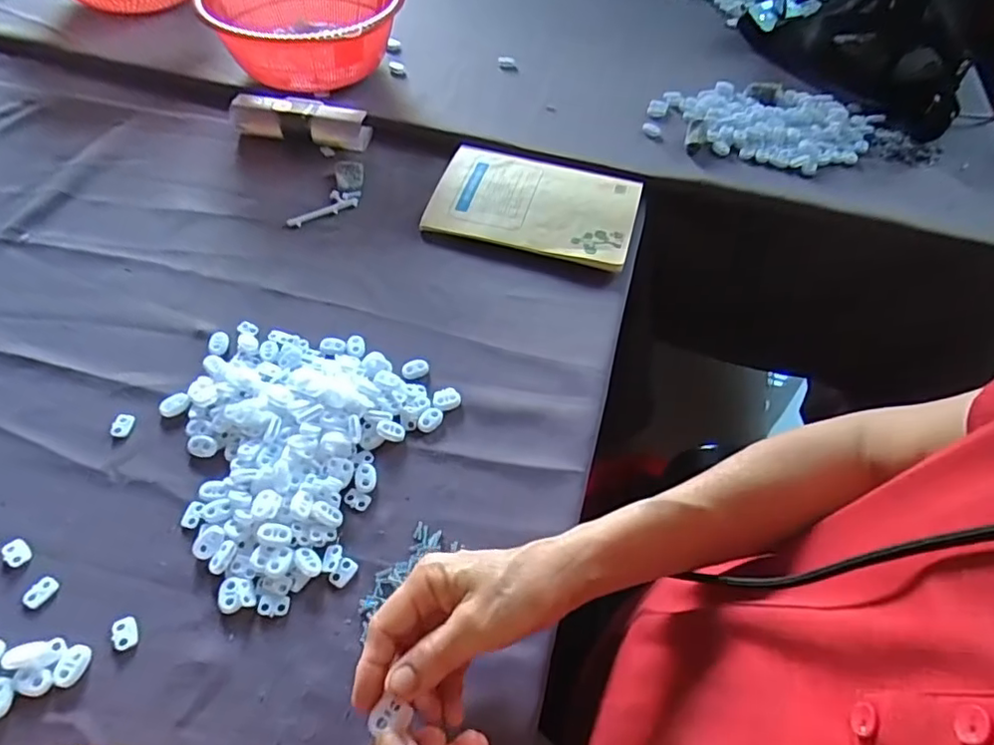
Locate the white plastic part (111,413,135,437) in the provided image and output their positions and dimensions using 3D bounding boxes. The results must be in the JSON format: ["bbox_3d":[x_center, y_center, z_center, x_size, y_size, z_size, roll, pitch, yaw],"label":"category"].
[{"bbox_3d":[-0.287,0.040,0.460,0.016,0.004,0.020,6,53,3],"label":"white plastic part"}]

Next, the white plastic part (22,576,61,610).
[{"bbox_3d":[-0.294,0.141,0.384,0.015,0.004,0.020,26,56,17],"label":"white plastic part"}]

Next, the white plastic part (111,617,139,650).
[{"bbox_3d":[-0.231,0.161,0.372,0.014,0.004,0.019,-20,56,-16],"label":"white plastic part"}]

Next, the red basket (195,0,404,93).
[{"bbox_3d":[-0.228,-0.411,0.733,0.218,0.107,0.230,-21,56,-17],"label":"red basket"}]

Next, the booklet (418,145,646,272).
[{"bbox_3d":[0.040,-0.180,0.625,0.206,0.012,0.137,14,57,8],"label":"booklet"}]

